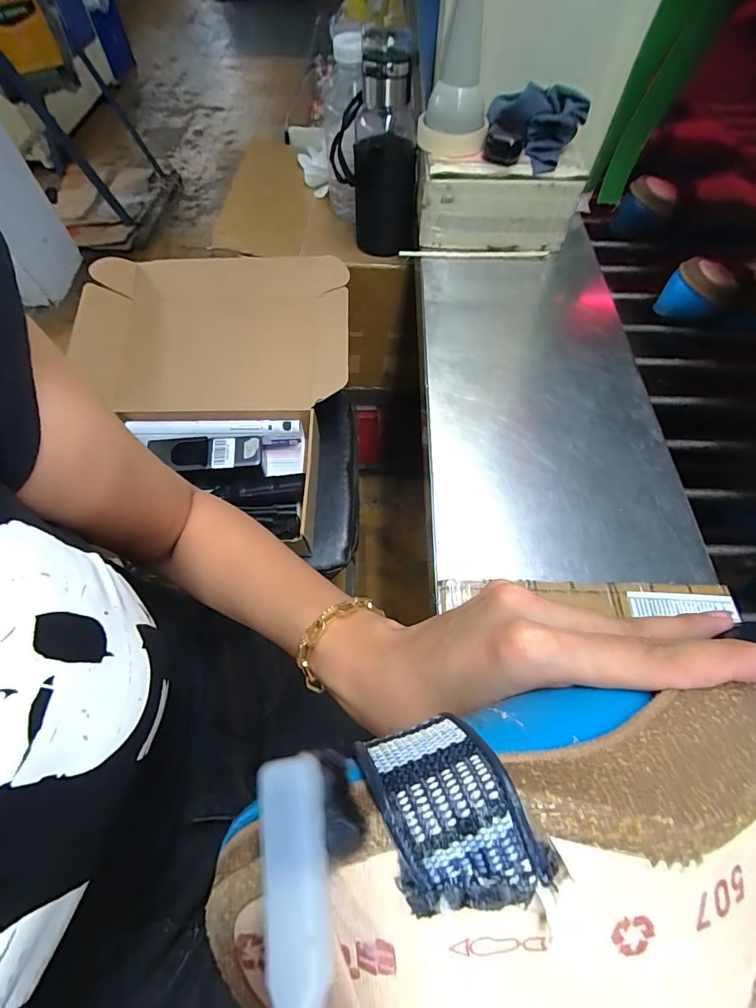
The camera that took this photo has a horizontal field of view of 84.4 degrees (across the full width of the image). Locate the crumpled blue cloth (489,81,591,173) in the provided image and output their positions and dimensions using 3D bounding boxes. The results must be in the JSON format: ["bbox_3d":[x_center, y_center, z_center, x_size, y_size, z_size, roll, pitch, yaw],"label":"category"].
[{"bbox_3d":[0.182,-0.447,0.493,0.111,0.051,0.077,21,63,9],"label":"crumpled blue cloth"}]

